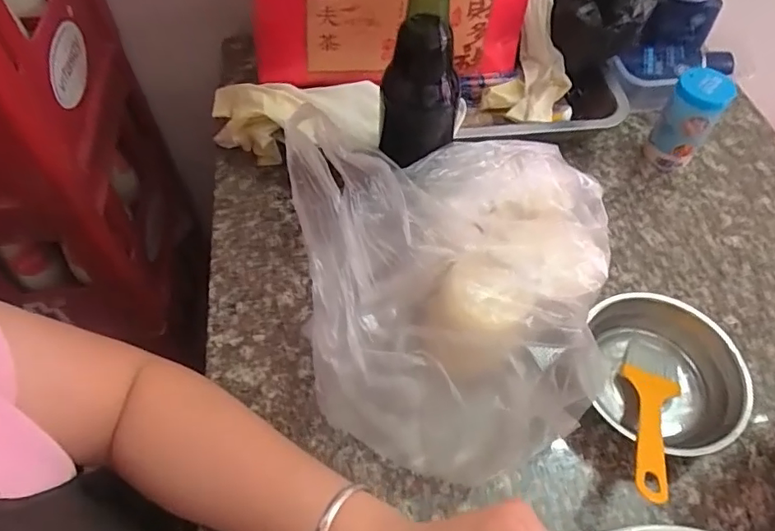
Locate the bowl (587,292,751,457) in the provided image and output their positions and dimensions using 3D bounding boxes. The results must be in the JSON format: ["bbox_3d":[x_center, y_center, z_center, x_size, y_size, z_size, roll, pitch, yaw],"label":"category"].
[{"bbox_3d":[0.204,0.084,0.403,0.099,0.049,0.118,8,56,3],"label":"bowl"}]

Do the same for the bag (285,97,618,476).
[{"bbox_3d":[0.049,0.004,0.404,0.227,0.111,0.270,-5,56,-6],"label":"bag"}]

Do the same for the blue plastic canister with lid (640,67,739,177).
[{"bbox_3d":[0.288,-0.139,0.522,0.049,0.089,0.051,34,61,19],"label":"blue plastic canister with lid"}]

